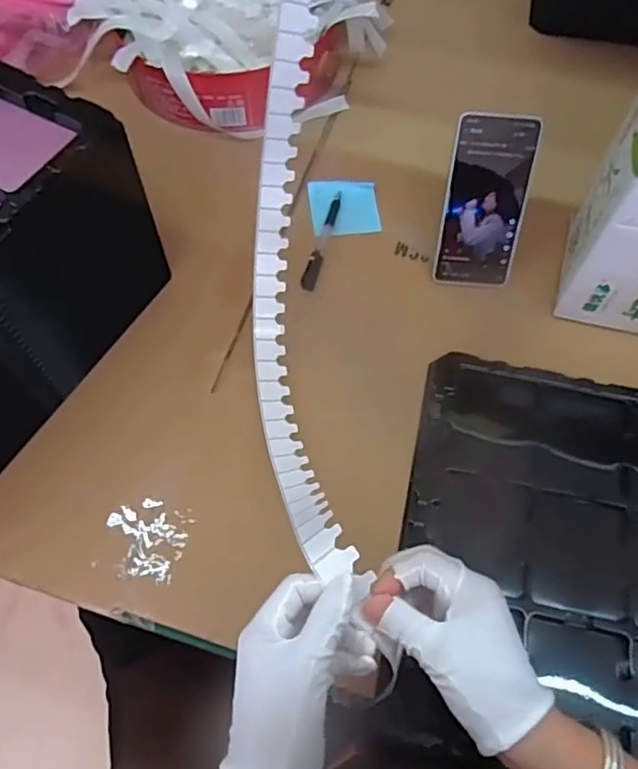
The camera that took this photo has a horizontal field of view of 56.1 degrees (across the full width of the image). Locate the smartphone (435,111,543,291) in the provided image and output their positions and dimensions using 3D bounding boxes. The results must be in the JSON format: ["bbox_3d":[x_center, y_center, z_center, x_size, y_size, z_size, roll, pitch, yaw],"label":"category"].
[{"bbox_3d":[0.166,-0.178,0.593,0.081,0.165,0.011,3,31,1],"label":"smartphone"}]

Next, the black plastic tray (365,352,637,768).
[{"bbox_3d":[0.261,0.155,0.513,0.368,0.035,0.330,11,65,4],"label":"black plastic tray"}]

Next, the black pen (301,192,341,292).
[{"bbox_3d":[0.003,-0.160,0.655,0.014,0.011,0.142,13,65,5],"label":"black pen"}]

